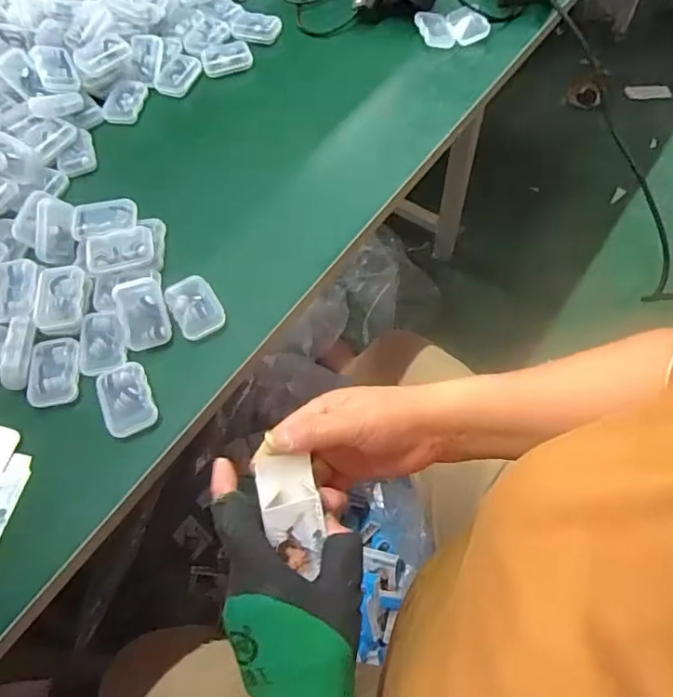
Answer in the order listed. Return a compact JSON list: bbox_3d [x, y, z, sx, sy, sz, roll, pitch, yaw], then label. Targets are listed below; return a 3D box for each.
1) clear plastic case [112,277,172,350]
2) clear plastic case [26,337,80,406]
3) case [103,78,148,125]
[{"bbox_3d":[-0.159,-0.029,0.434,0.038,0.014,0.056,-17,89,-1],"label":"clear plastic case"},{"bbox_3d":[-0.222,0.015,0.416,0.035,0.014,0.056,-7,62,-1],"label":"clear plastic case"},{"bbox_3d":[-0.229,-0.270,0.573,0.035,0.013,0.058,9,63,7],"label":"case"}]

